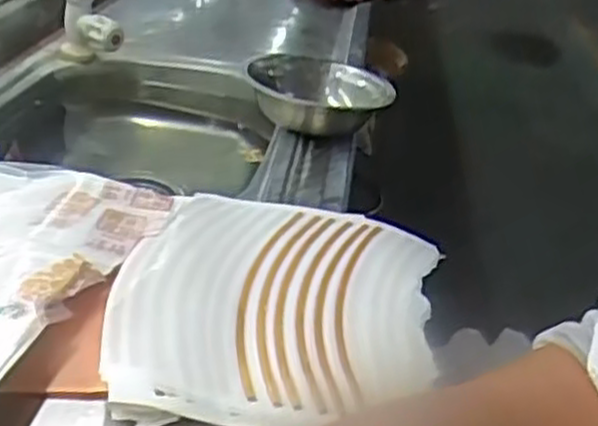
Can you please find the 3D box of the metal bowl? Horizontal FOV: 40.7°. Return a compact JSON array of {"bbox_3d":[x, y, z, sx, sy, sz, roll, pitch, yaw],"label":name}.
[{"bbox_3d":[0.018,-0.130,0.881,0.135,0.051,0.135,6,28,-3],"label":"metal bowl"}]

